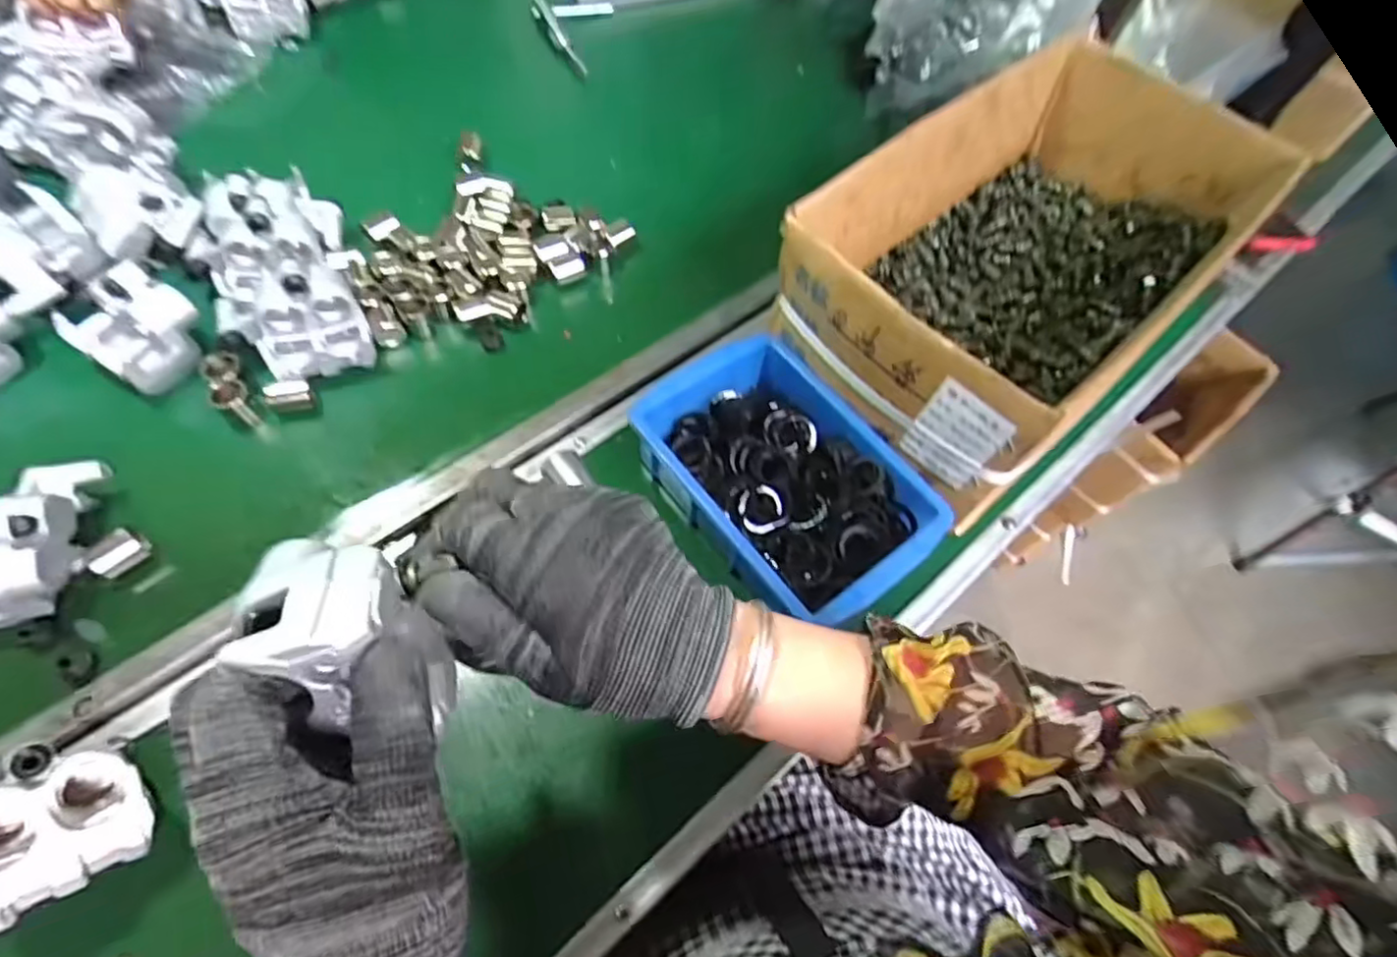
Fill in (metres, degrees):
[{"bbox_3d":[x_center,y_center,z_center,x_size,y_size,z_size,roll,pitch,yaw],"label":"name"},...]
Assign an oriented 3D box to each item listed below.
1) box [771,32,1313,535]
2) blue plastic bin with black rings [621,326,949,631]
[{"bbox_3d":[0.265,-0.181,0.534,0.419,0.140,0.221,-40,73,-23],"label":"box"},{"bbox_3d":[0.057,0.000,0.474,0.142,0.055,0.211,-35,71,-22],"label":"blue plastic bin with black rings"}]

